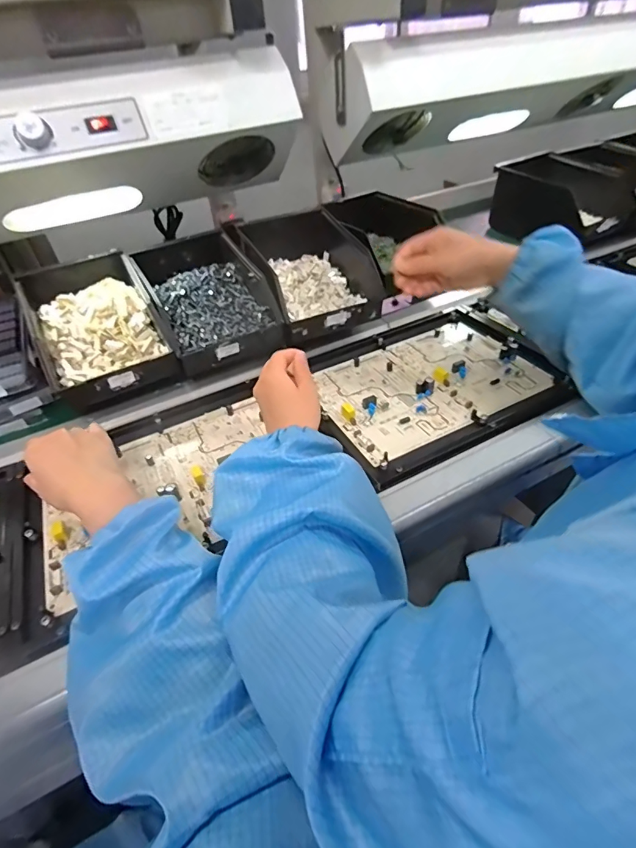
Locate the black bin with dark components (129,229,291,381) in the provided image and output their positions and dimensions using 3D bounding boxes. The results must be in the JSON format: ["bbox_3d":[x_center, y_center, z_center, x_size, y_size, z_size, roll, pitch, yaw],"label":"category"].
[{"bbox_3d":[-0.162,-0.188,0.662,0.164,0.118,0.271,-21,43,-16],"label":"black bin with dark components"}]

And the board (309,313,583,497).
[{"bbox_3d":[0.148,-0.063,0.588,0.309,0.021,0.263,-21,43,-16],"label":"board"}]

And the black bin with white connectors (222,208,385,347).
[{"bbox_3d":[-0.008,-0.240,0.677,0.168,0.106,0.223,-18,43,-13],"label":"black bin with white connectors"}]

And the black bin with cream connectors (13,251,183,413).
[{"bbox_3d":[-0.308,-0.128,0.615,0.166,0.123,0.226,-23,44,-19],"label":"black bin with cream connectors"}]

